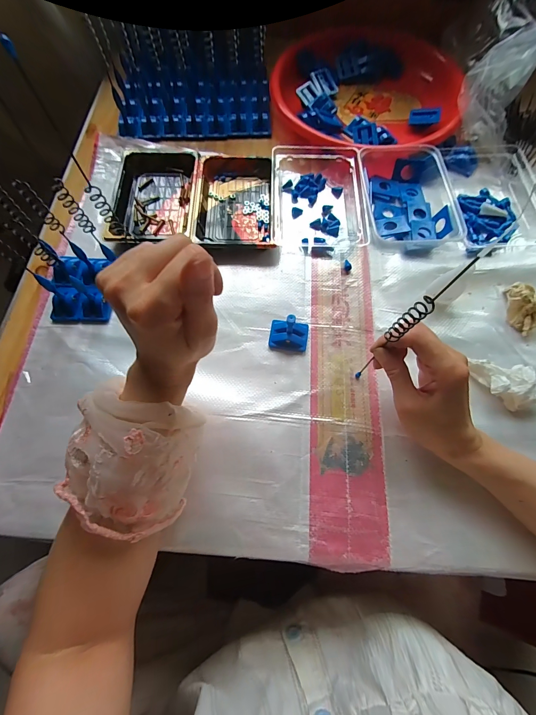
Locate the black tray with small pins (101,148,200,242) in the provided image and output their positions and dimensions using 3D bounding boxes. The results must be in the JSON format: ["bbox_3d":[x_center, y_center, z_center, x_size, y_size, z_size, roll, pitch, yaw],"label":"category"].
[{"bbox_3d":[-0.156,-0.230,0.421,0.114,0.022,0.161,0,69,0],"label":"black tray with small pins"}]

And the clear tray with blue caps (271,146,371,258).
[{"bbox_3d":[0.067,-0.223,0.410,0.118,0.031,0.177,-2,69,-1],"label":"clear tray with blue caps"}]

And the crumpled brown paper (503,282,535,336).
[{"bbox_3d":[0.298,-0.060,0.352,0.029,0.026,0.063,8,69,3],"label":"crumpled brown paper"}]

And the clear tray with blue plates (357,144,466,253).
[{"bbox_3d":[0.183,-0.215,0.406,0.110,0.034,0.161,-4,69,-2],"label":"clear tray with blue plates"}]

